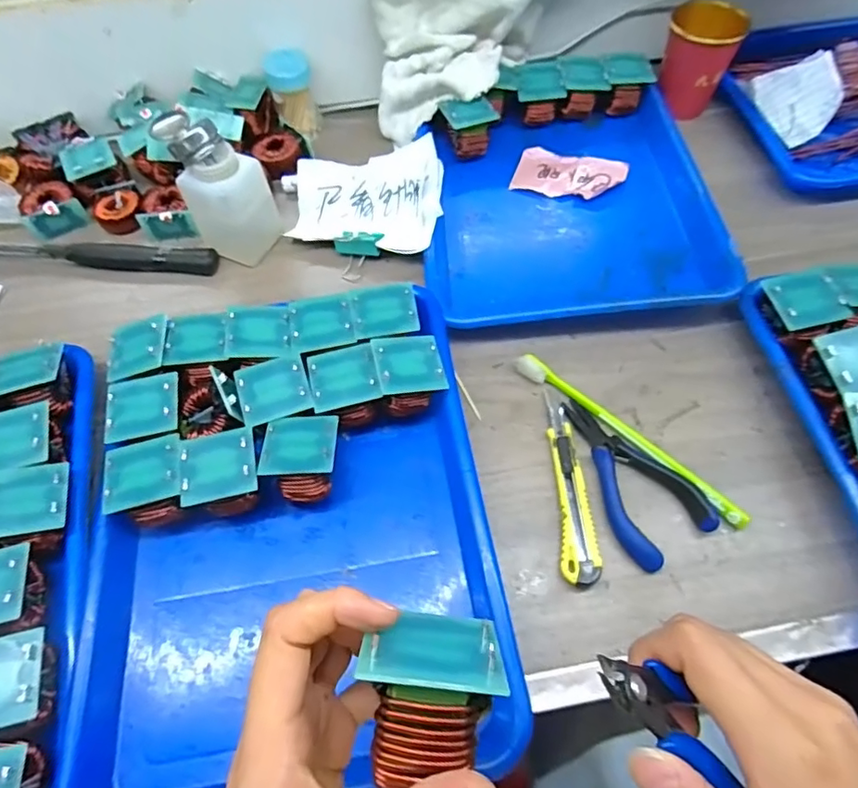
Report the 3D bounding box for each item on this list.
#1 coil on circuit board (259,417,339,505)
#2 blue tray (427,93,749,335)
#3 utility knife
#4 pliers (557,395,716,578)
[{"bbox_3d":[-0.086,0.046,0.371,0.052,0.047,0.054,-2,60,1],"label":"coil on circuit board"},{"bbox_3d":[0.124,-0.177,0.498,0.245,0.031,0.271,-3,60,0],"label":"blue tray"},{"bbox_3d":[0.098,0.062,0.377,0.024,0.011,0.133,0,60,2],"label":"utility knife"},{"bbox_3d":[0.132,0.054,0.375,0.061,0.016,0.121,-30,64,-14],"label":"pliers"}]

